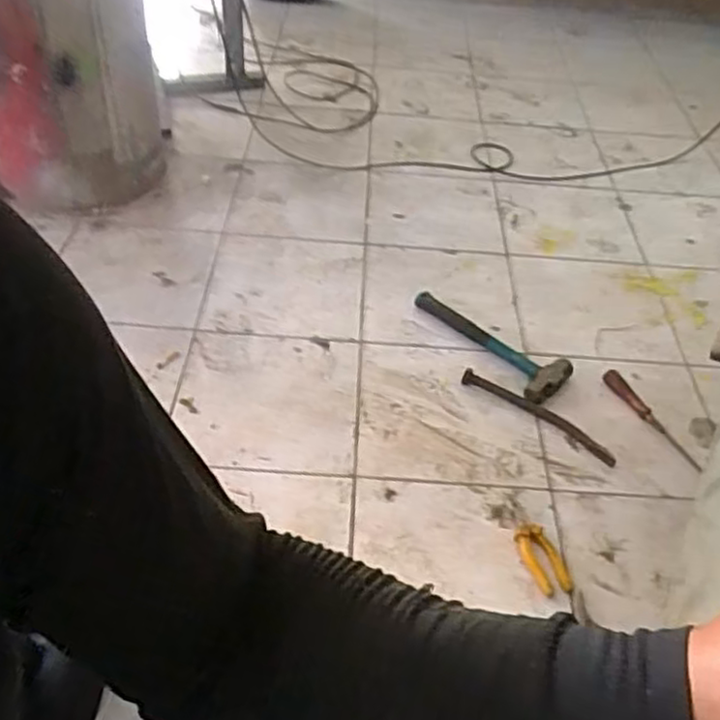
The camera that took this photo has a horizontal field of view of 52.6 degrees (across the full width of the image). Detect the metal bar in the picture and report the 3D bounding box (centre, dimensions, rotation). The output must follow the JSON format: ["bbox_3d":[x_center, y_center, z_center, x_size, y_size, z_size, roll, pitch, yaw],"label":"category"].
[{"bbox_3d":[0.293,0.090,1.211,0.284,0.022,0.032,32,50,23],"label":"metal bar"}]

